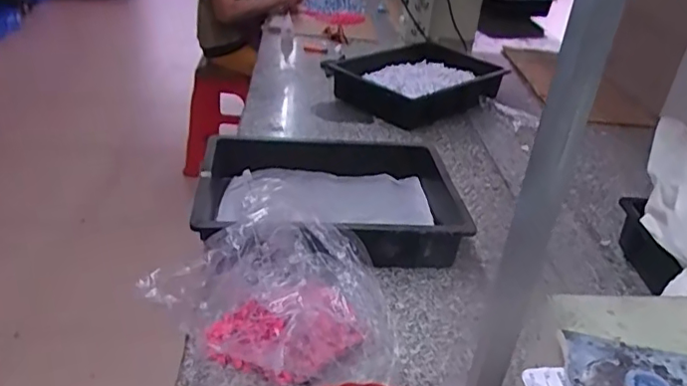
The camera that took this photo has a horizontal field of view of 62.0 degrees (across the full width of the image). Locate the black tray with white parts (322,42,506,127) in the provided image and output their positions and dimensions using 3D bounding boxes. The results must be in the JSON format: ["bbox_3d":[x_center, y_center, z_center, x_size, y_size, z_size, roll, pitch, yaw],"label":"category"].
[{"bbox_3d":[0.198,-0.333,1.652,0.404,0.094,0.379,-20,39,-37],"label":"black tray with white parts"}]

